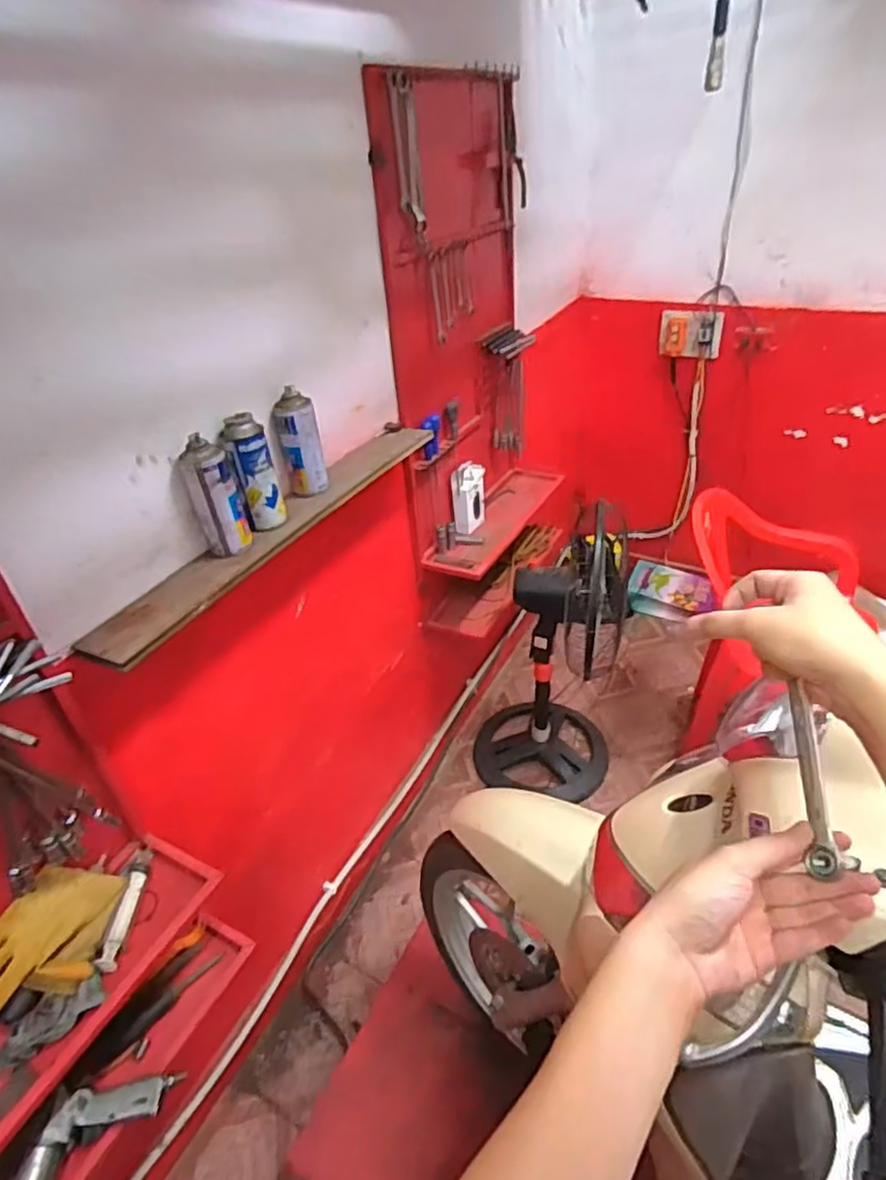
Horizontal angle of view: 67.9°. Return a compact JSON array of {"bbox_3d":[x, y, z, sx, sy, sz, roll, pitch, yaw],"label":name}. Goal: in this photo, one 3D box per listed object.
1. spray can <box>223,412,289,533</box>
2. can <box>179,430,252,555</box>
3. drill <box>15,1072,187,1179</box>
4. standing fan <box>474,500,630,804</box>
[{"bbox_3d":[-0.289,-0.179,1.016,0.062,0.170,0.054,-13,36,-10],"label":"spray can"},{"bbox_3d":[-0.329,-0.136,0.956,0.061,0.167,0.055,-16,37,-14],"label":"can"},{"bbox_3d":[-0.453,0.684,0.830,0.079,0.047,0.228,27,46,37],"label":"drill"},{"bbox_3d":[0.280,0.181,1.783,0.357,0.781,0.377,-4,35,3],"label":"standing fan"}]

